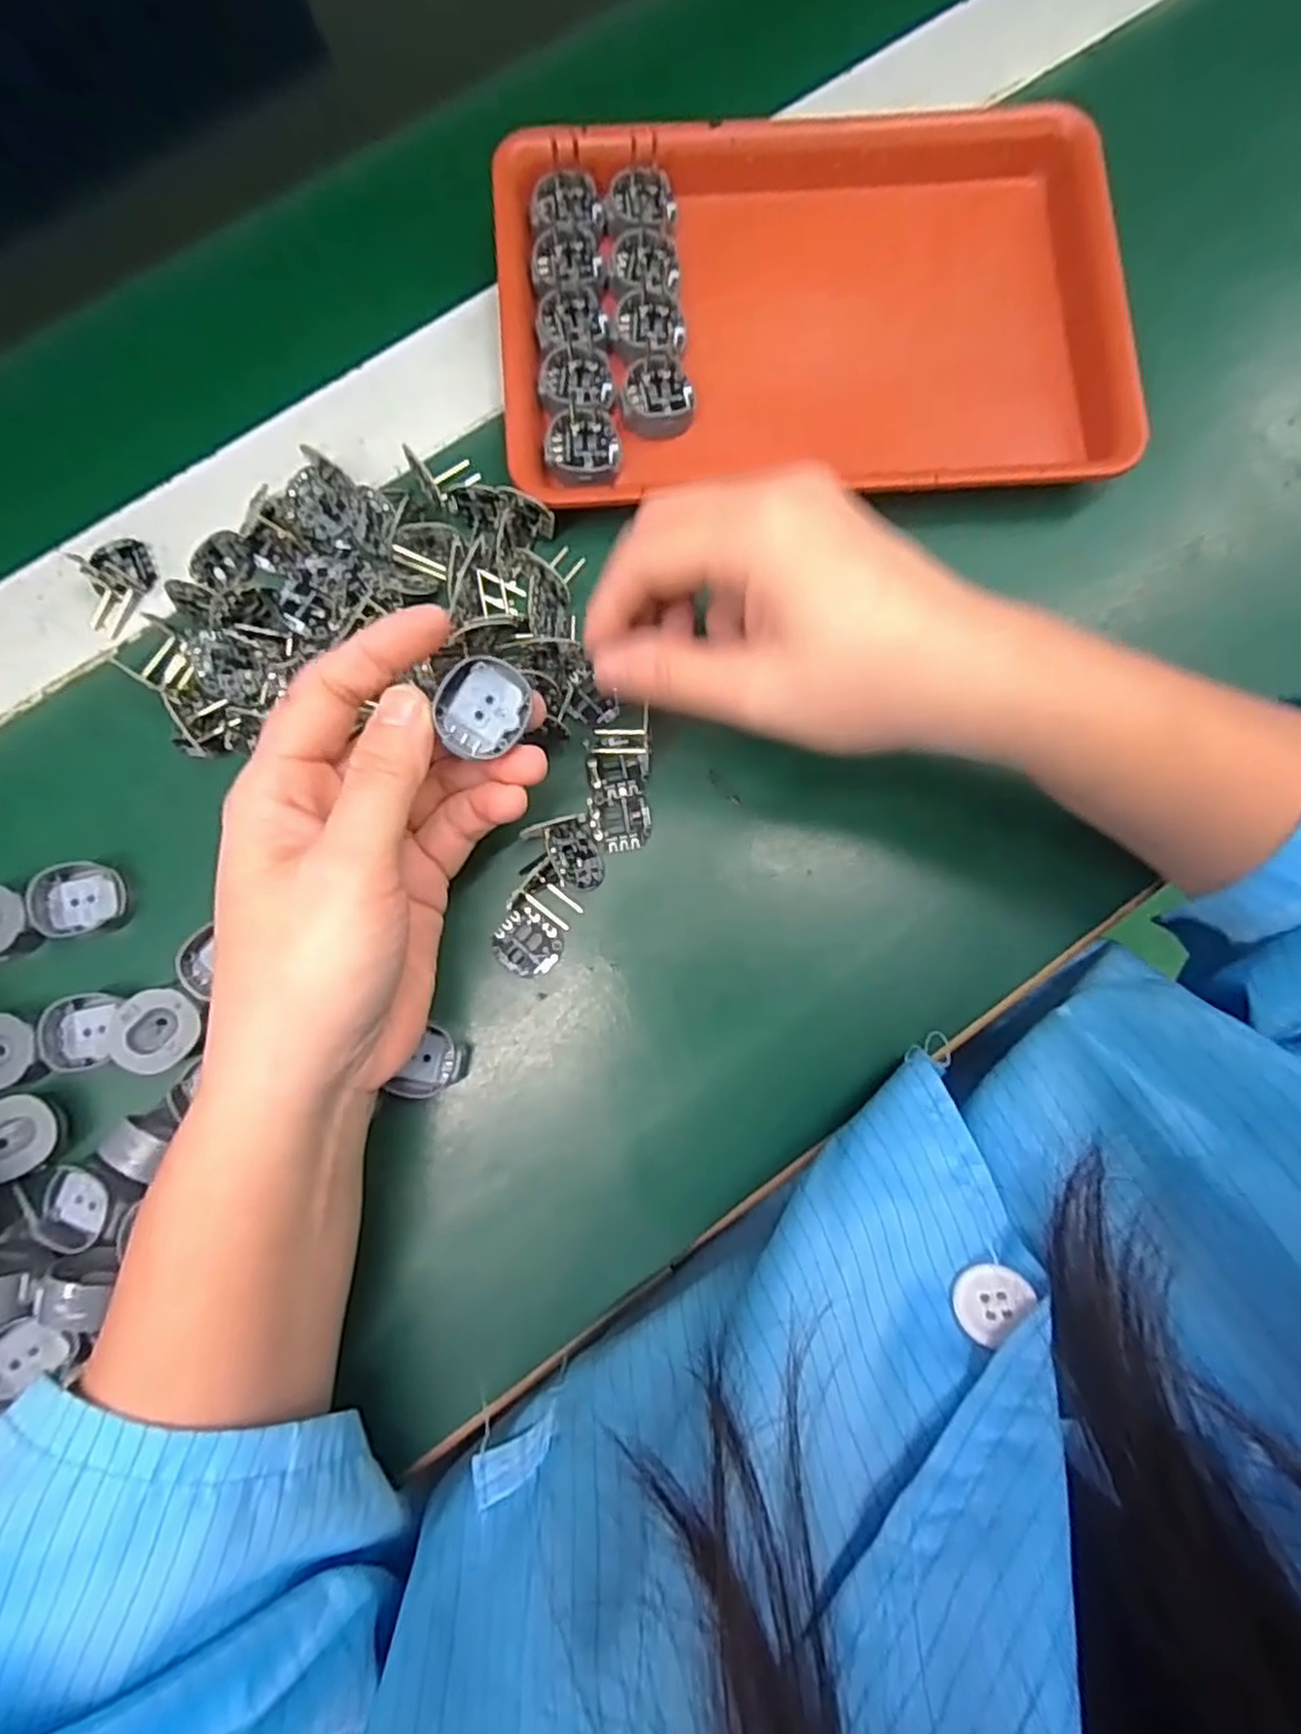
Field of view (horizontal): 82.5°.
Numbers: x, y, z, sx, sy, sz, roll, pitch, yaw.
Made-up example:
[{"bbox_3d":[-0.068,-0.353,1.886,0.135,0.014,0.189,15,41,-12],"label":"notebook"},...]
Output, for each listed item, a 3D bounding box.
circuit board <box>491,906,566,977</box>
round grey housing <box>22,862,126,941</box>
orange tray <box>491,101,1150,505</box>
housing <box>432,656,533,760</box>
[{"bbox_3d":[-0.043,0.027,0.264,0.024,0.004,0.023,39,84,5],"label":"circuit board"},{"bbox_3d":[-0.199,0.012,0.259,0.026,0.016,0.025,0,82,0],"label":"round grey housing"},{"bbox_3d":[0.061,-0.217,0.291,0.231,0.028,0.146,-4,82,-1],"label":"orange tray"},{"bbox_3d":[-0.047,-0.046,0.212,0.025,0.012,0.025,2,102,-11],"label":"housing"}]

